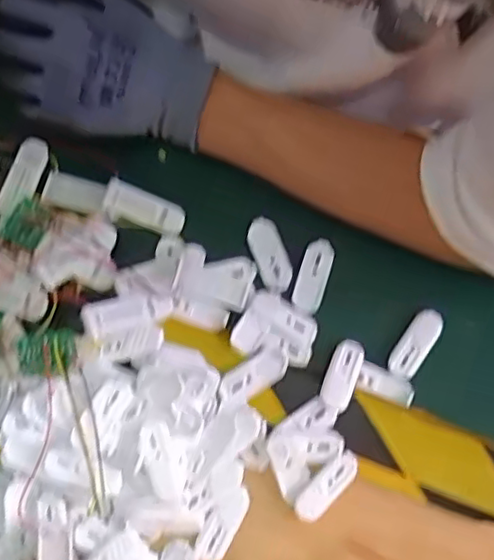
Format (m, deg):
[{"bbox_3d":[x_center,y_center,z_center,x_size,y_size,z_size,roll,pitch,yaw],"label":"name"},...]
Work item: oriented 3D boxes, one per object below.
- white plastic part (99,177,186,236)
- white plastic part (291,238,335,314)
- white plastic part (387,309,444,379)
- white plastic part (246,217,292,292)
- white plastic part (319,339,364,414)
[{"bbox_3d":[-0.073,-0.050,0.450,0.057,0.010,0.024,23,82,4],"label":"white plastic part"},{"bbox_3d":[0.047,-0.003,0.451,0.021,0.007,0.053,17,82,3],"label":"white plastic part"},{"bbox_3d":[0.117,0.044,0.442,0.019,0.005,0.051,34,83,5],"label":"white plastic part"},{"bbox_3d":[0.015,-0.018,0.451,0.023,0.004,0.052,-20,81,-3],"label":"white plastic part"},{"bbox_3d":[0.064,0.064,0.433,0.021,0.007,0.049,20,75,4],"label":"white plastic part"}]

